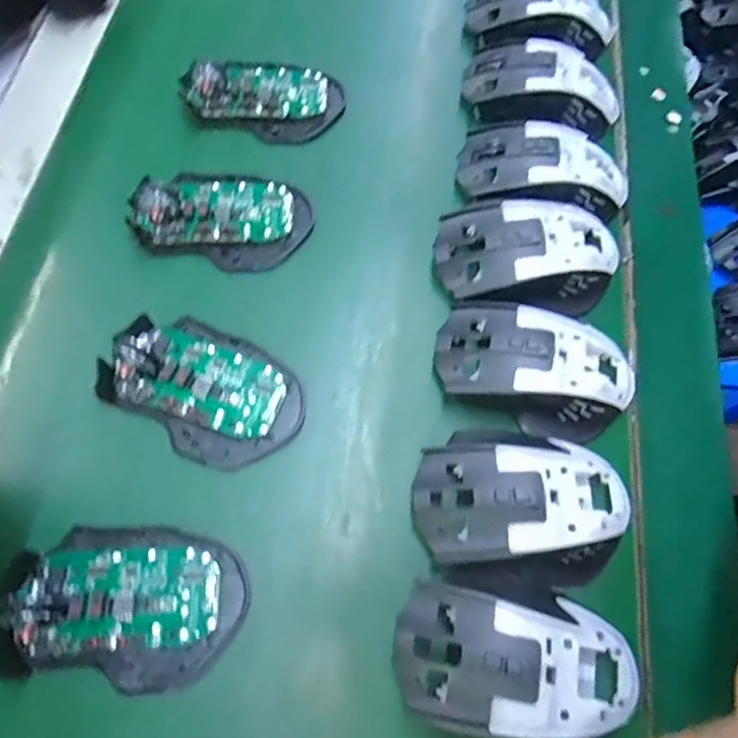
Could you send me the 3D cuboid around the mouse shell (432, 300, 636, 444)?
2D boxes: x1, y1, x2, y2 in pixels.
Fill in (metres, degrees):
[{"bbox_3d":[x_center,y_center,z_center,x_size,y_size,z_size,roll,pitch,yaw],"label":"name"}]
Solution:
[{"bbox_3d":[0.096,-0.003,0.325,0.112,0.034,0.068,22,67,6],"label":"mouse shell"}]

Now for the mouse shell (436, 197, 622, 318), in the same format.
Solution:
[{"bbox_3d":[0.101,-0.070,0.350,0.113,0.034,0.065,1,66,-3],"label":"mouse shell"}]

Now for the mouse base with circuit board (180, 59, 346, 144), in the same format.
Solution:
[{"bbox_3d":[-0.077,-0.203,0.414,0.110,0.030,0.063,13,66,2],"label":"mouse base with circuit board"}]

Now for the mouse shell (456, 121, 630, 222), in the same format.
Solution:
[{"bbox_3d":[0.119,-0.134,0.383,0.113,0.035,0.053,10,66,1],"label":"mouse shell"}]

